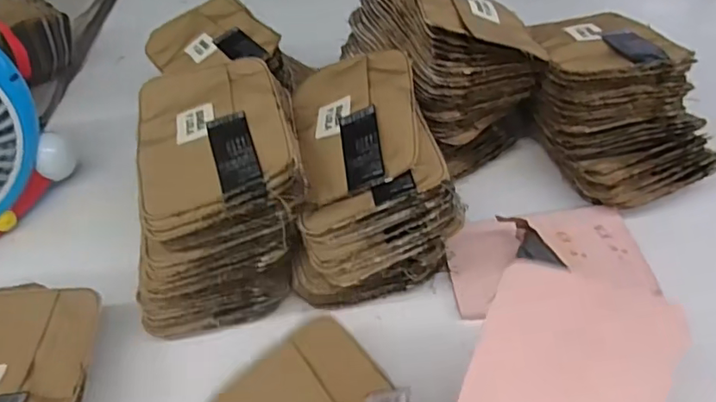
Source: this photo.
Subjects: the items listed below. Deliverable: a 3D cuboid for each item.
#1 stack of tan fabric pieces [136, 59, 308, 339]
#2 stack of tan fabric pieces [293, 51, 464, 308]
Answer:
[{"bbox_3d":[-0.133,-0.013,0.530,0.161,0.141,0.229,-9,44,-3],"label":"stack of tan fabric pieces"},{"bbox_3d":[-0.002,-0.027,0.536,0.143,0.135,0.242,-10,44,-4],"label":"stack of tan fabric pieces"}]

